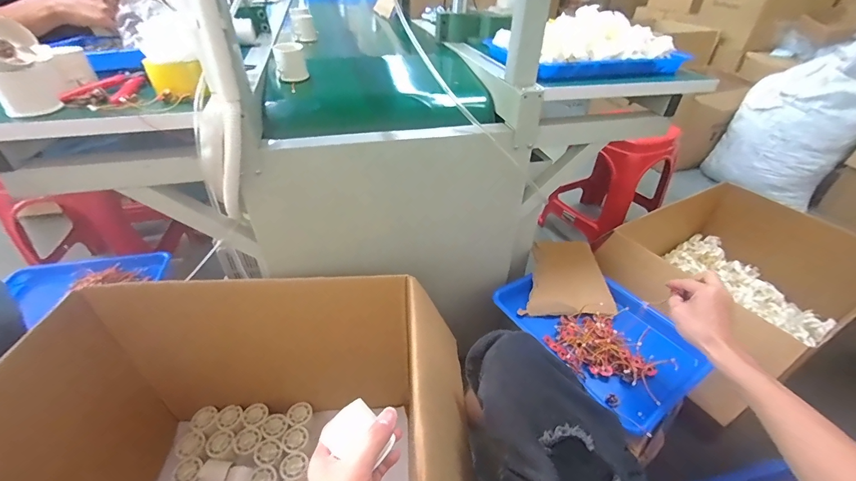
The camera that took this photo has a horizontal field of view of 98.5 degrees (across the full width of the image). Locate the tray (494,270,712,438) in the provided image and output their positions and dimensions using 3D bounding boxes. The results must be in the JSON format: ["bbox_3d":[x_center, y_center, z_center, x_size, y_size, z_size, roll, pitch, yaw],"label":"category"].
[{"bbox_3d":[0.317,0.171,0.702,0.251,0.047,0.333,-22,43,-27],"label":"tray"}]

